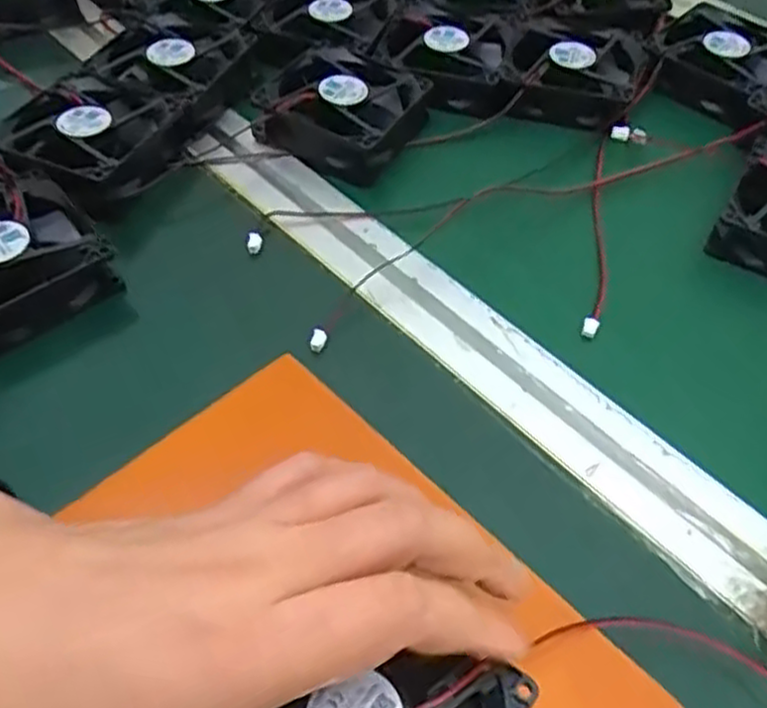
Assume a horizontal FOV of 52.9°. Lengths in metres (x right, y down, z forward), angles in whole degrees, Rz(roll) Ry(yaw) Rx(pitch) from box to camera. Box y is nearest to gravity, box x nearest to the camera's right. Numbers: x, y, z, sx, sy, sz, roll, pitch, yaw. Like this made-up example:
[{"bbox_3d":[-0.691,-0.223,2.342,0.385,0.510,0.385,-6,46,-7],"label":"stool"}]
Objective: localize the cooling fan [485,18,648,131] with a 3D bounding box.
[{"bbox_3d":[0.119,-0.178,0.489,0.086,0.026,0.097,14,51,10],"label":"cooling fan"}]

